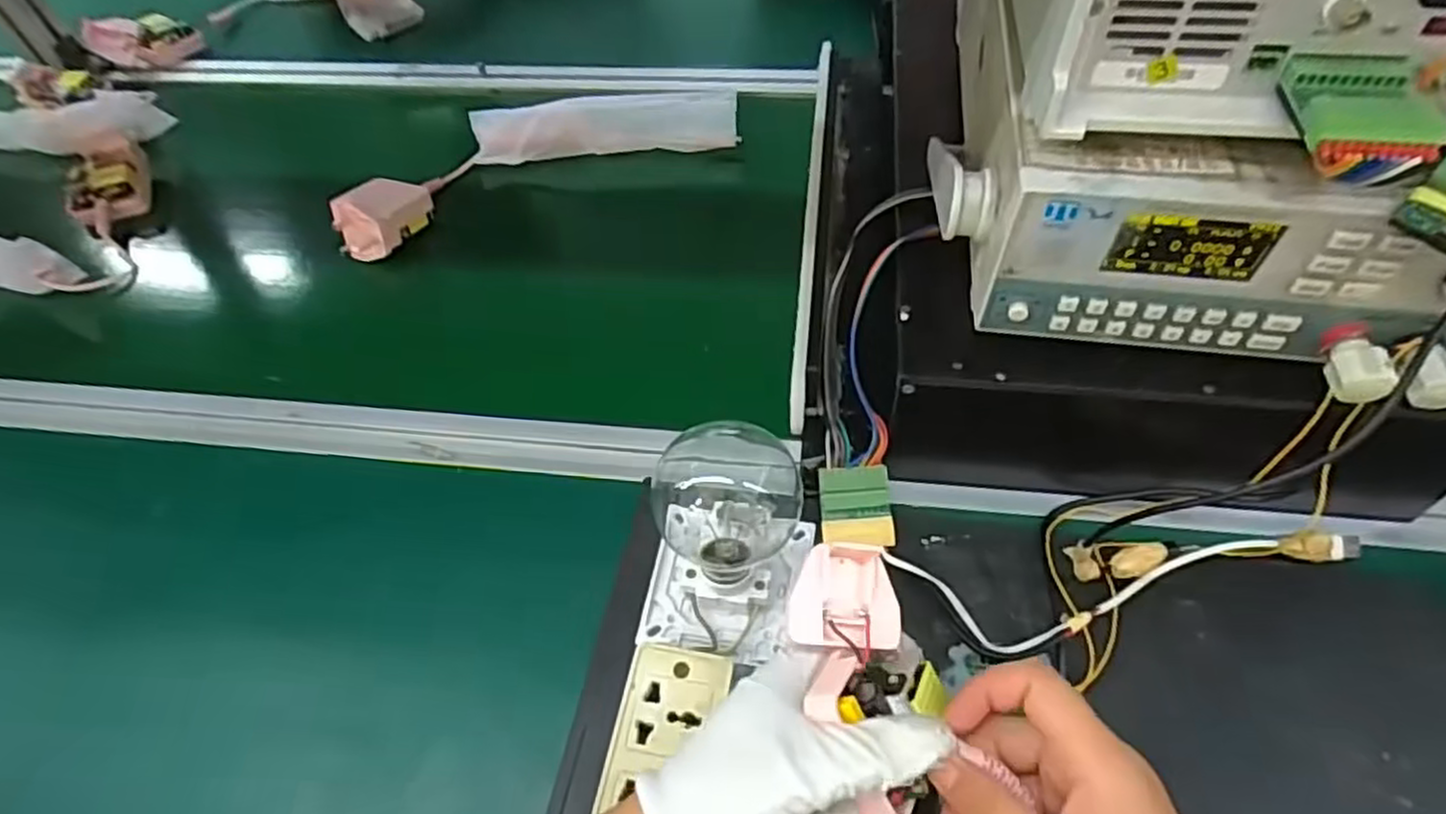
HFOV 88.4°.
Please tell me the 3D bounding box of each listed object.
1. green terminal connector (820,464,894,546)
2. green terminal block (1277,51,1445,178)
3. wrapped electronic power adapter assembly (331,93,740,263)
[{"bbox_3d":[0.078,0.059,0.434,0.041,0.008,0.047,-7,86,2],"label":"green terminal connector"},{"bbox_3d":[0.237,-0.110,0.275,0.046,0.018,0.049,2,53,13],"label":"green terminal block"},{"bbox_3d":[-0.169,-0.234,0.667,0.353,0.059,0.131,-28,53,-10],"label":"wrapped electronic power adapter assembly"}]

